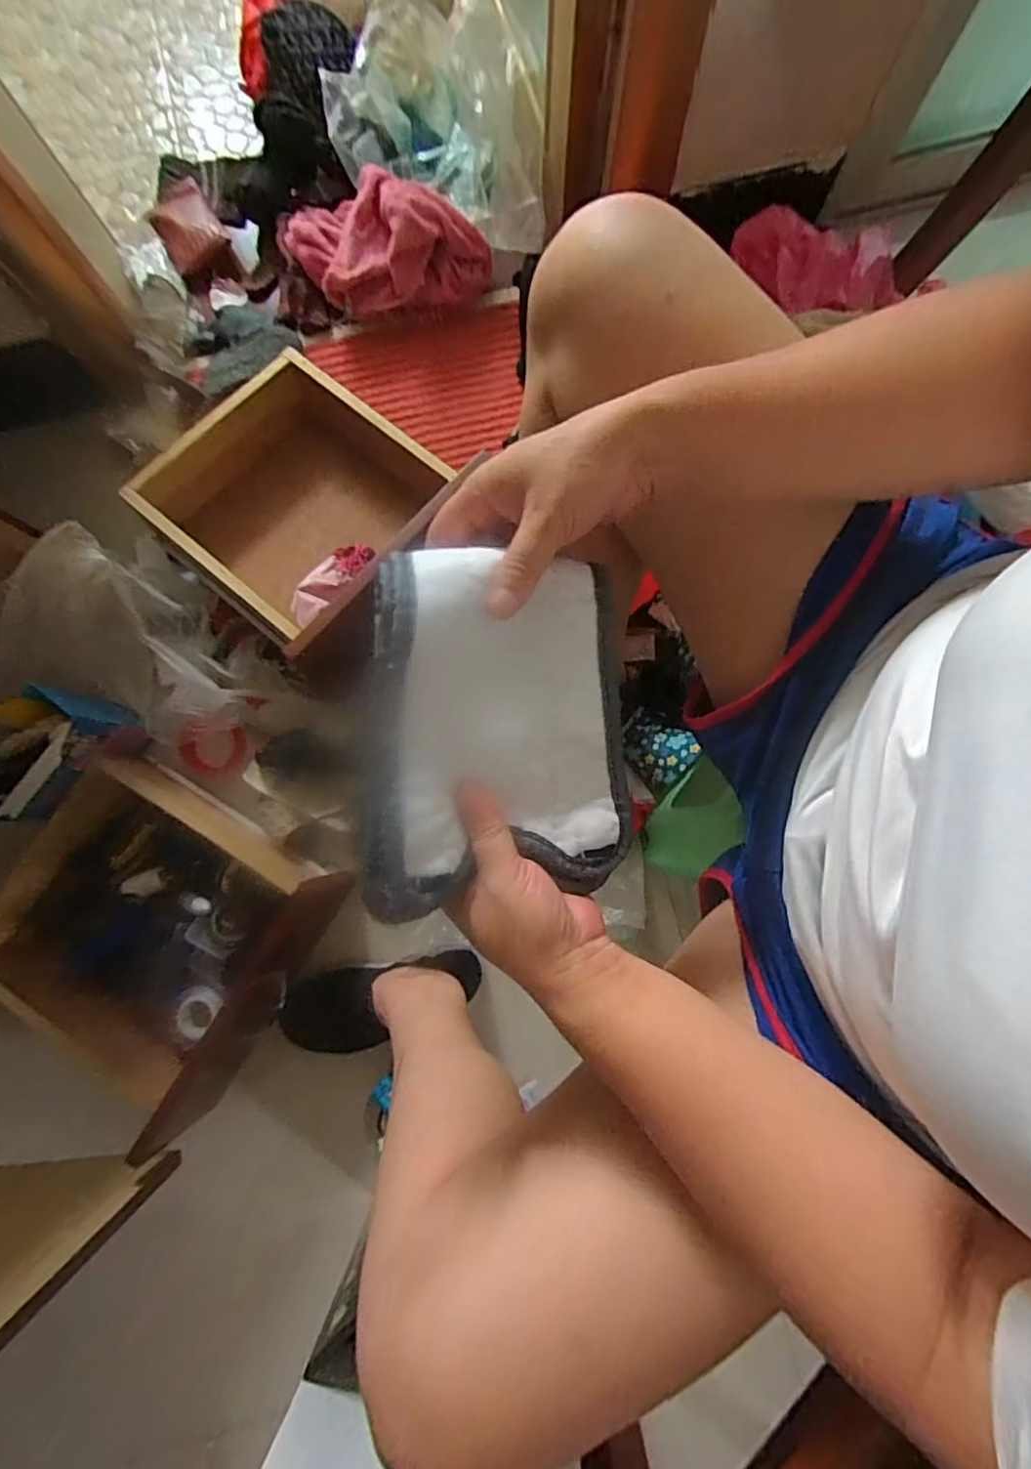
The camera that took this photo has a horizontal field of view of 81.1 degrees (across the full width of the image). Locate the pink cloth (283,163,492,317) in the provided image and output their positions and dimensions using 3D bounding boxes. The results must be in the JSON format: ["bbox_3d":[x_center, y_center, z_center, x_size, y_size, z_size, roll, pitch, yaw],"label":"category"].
[{"bbox_3d":[-0.172,-0.625,0.792,0.272,0.106,0.124,3,83,1],"label":"pink cloth"}]

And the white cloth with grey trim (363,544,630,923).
[{"bbox_3d":[-0.005,-0.005,0.314,0.137,0.021,0.176,1,89,-21],"label":"white cloth with grey trim"}]

